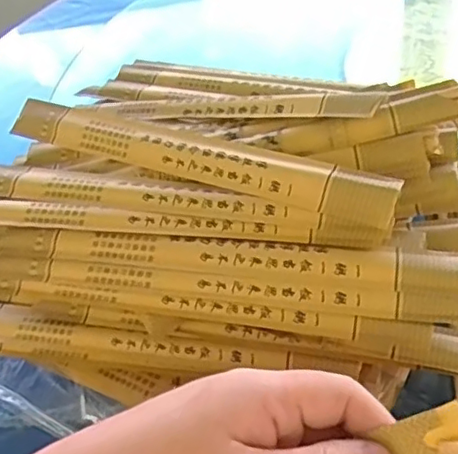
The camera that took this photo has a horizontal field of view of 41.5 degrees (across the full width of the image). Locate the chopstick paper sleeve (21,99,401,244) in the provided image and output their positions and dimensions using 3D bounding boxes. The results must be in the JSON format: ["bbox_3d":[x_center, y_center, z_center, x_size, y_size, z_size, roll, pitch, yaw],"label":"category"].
[{"bbox_3d":[-0.029,-0.037,0.364,0.259,0.036,0.008,16,7,24],"label":"chopstick paper sleeve"}]

